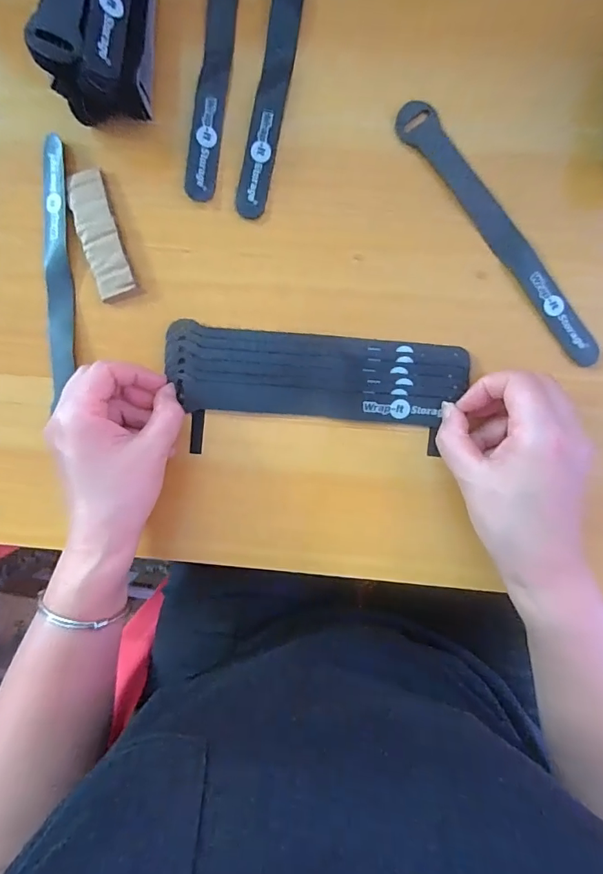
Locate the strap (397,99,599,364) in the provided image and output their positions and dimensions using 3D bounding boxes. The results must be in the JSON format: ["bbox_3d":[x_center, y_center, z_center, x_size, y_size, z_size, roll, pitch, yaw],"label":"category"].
[{"bbox_3d":[0.127,-0.132,0.301,0.025,0.004,0.201,-34,89,3],"label":"strap"}]

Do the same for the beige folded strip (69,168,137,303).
[{"bbox_3d":[-0.139,-0.140,0.320,0.027,0.010,0.089,-19,88,3],"label":"beige folded strip"}]

